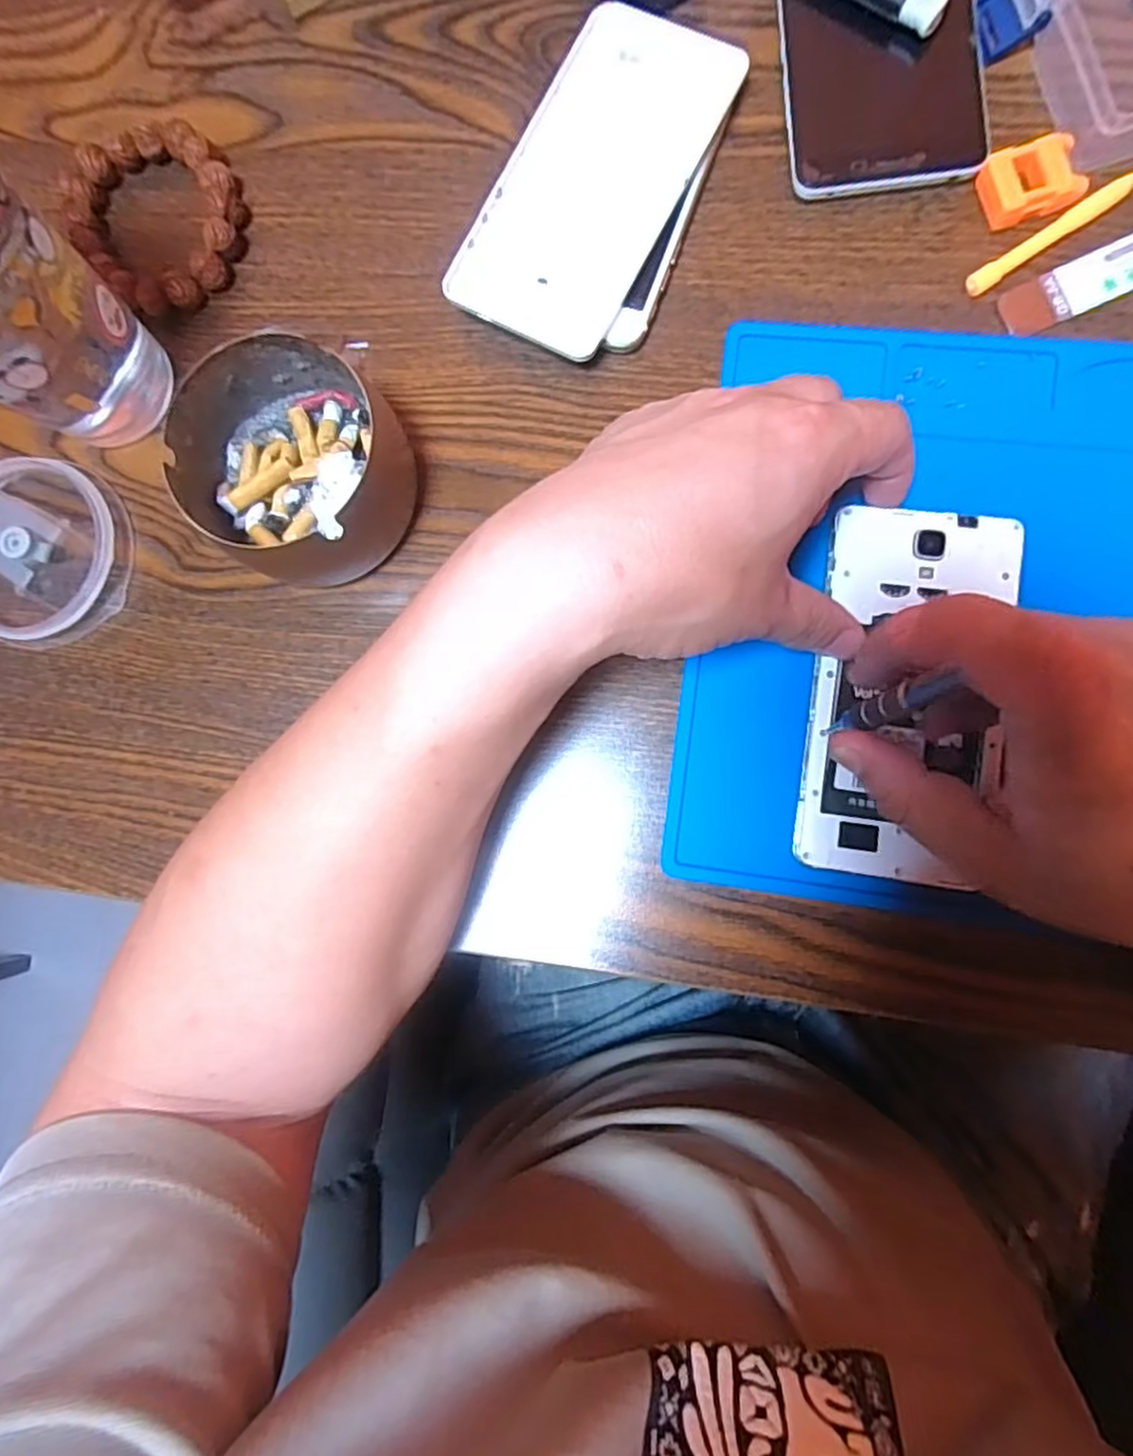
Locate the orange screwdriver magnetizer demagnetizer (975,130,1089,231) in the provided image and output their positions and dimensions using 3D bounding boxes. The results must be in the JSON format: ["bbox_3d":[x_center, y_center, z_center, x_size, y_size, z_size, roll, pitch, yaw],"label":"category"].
[{"bbox_3d":[0.184,-0.216,0.279,0.035,0.011,0.026,-13,85,5],"label":"orange screwdriver magnetizer demagnetizer"}]

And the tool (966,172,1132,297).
[{"bbox_3d":[0.197,-0.198,0.279,0.083,0.007,0.009,-32,83,3],"label":"tool"}]

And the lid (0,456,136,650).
[{"bbox_3d":[-0.236,-0.078,0.313,0.079,0.017,0.079,0,86,6],"label":"lid"}]

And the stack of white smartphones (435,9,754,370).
[{"bbox_3d":[0.012,-0.228,0.298,0.074,0.014,0.142,28,90,7],"label":"stack of white smartphones"}]

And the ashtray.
[{"bbox_3d":[-0.110,-0.107,0.287,0.086,0.046,0.083,0,86,6],"label":"ashtray"}]

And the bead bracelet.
[{"bbox_3d":[-0.183,-0.233,0.319,0.075,0.015,0.085,-43,83,2],"label":"bead bracelet"}]

